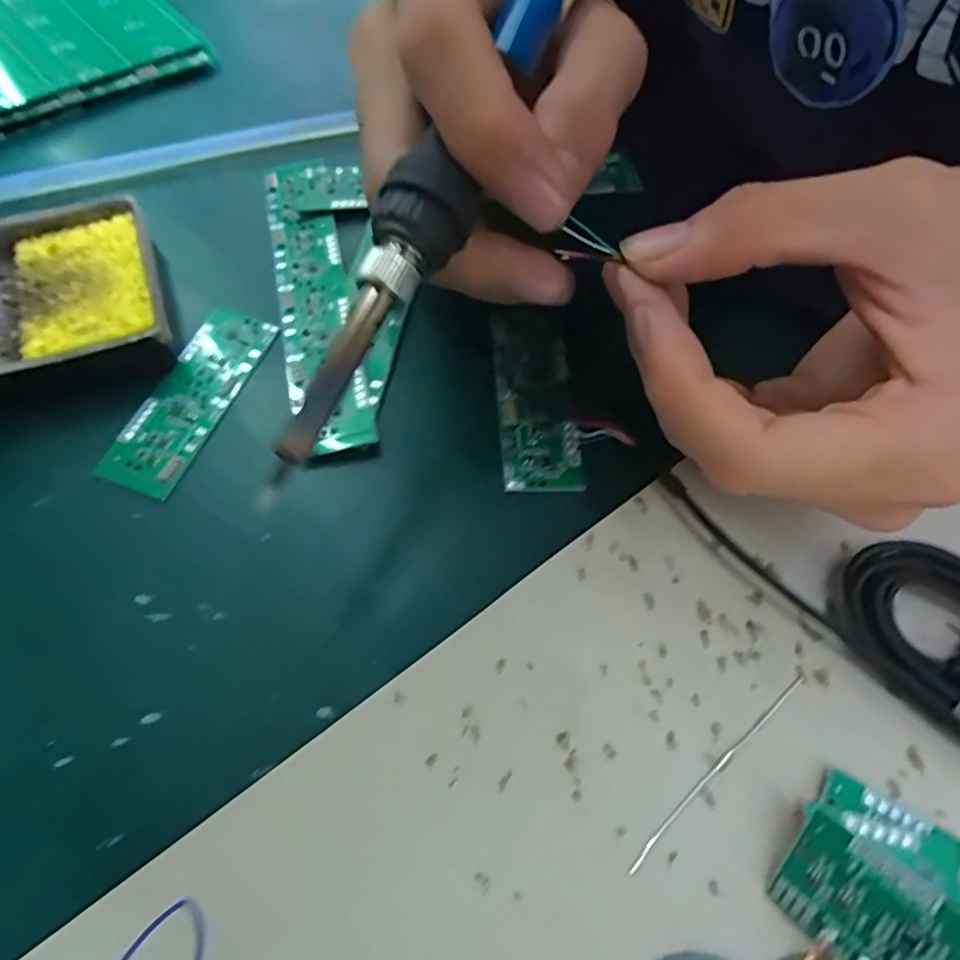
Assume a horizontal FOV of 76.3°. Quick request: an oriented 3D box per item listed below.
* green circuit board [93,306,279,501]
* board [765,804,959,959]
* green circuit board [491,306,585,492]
[{"bbox_3d":[-0.094,-0.028,0.199,0.025,0.004,0.071,19,63,7],"label":"green circuit board"},{"bbox_3d":[0.083,0.092,0.131,0.034,0.004,0.024,33,94,44],"label":"board"},{"bbox_3d":[0.018,-0.030,0.207,0.025,0.004,0.074,-2,62,-4],"label":"green circuit board"}]

